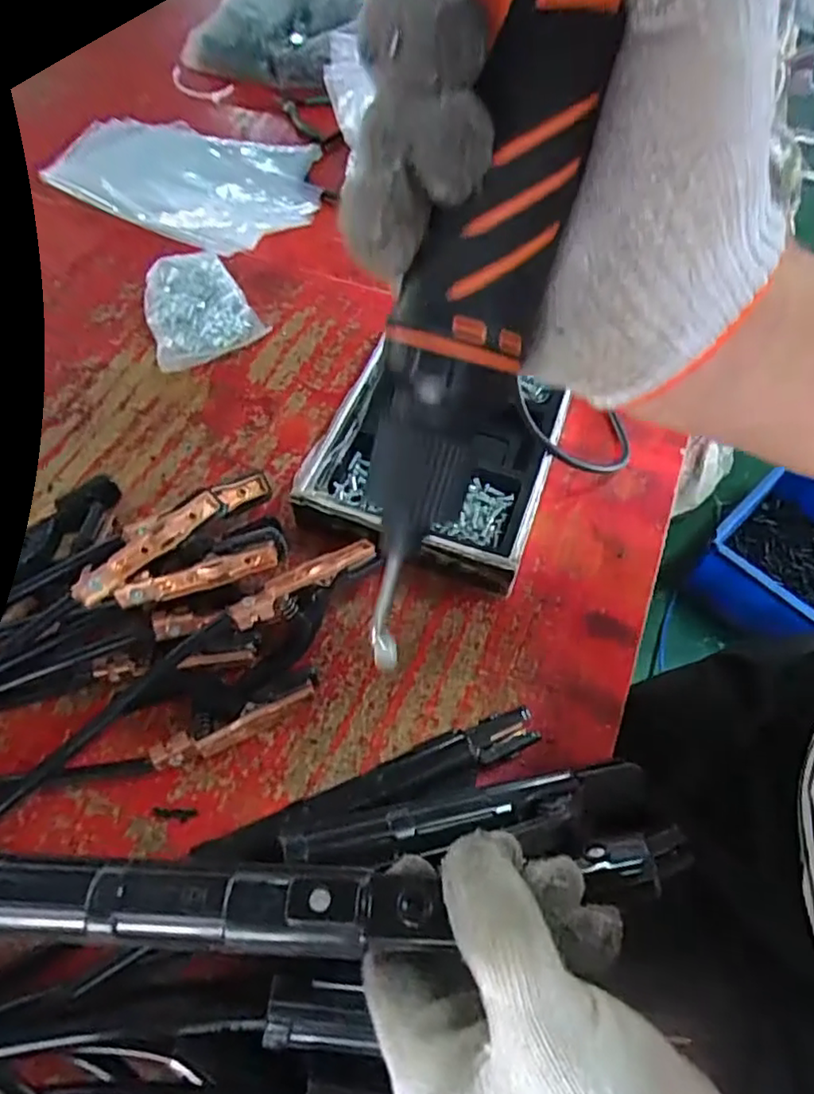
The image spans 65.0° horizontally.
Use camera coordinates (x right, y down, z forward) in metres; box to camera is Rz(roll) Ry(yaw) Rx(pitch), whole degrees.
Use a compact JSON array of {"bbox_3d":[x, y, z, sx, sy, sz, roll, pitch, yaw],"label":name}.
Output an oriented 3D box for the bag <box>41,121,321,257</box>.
[{"bbox_3d":[-0.211,-0.392,0.668,0.270,0.022,0.206,30,63,15],"label":"bag"}]

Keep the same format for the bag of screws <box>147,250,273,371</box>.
[{"bbox_3d":[-0.189,-0.210,0.562,0.091,0.027,0.118,-28,64,-17],"label":"bag of screws"}]

